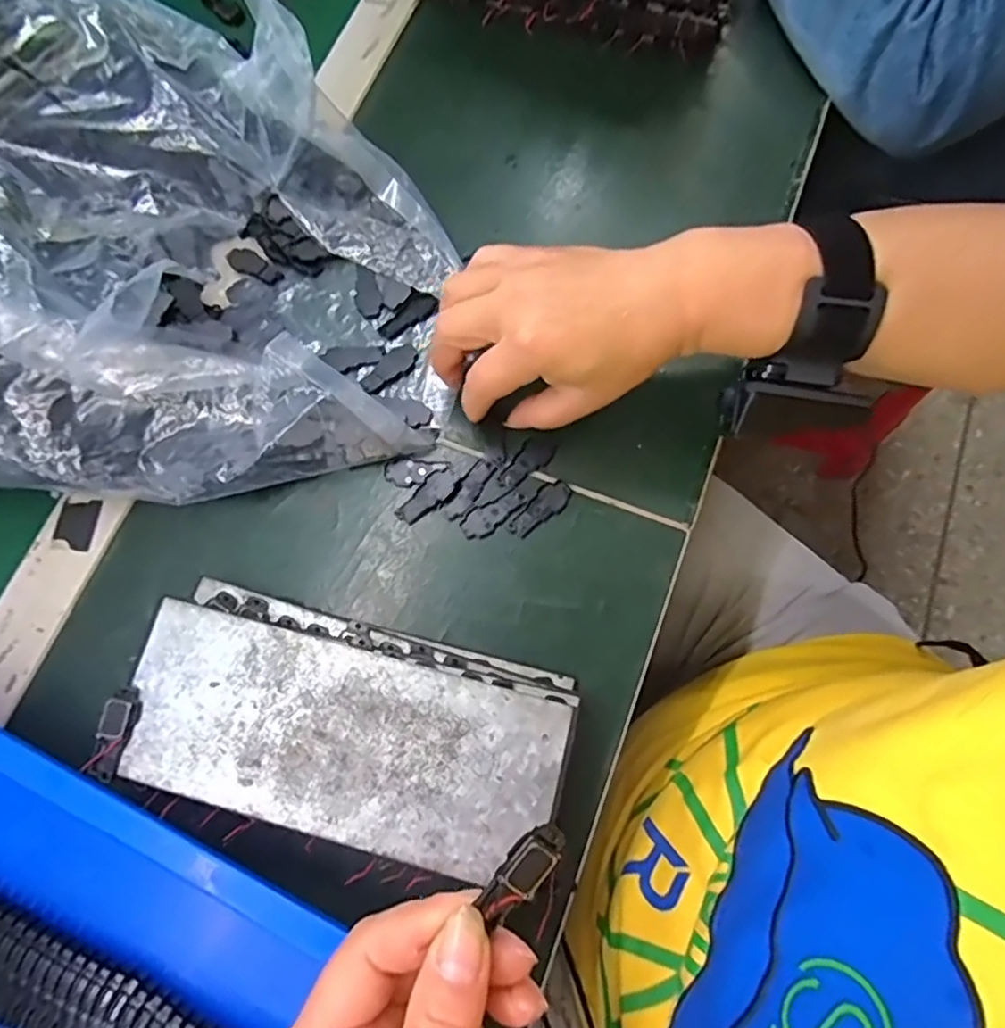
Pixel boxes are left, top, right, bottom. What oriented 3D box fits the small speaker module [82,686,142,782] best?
[{"bbox_3d":[-0.174,0.097,0.280,0.015,0.004,0.038,13,74,5],"label":"small speaker module"}]

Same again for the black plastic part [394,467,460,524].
[{"bbox_3d":[-0.042,-0.010,0.346,0.039,0.004,0.015,-37,76,-9],"label":"black plastic part"}]

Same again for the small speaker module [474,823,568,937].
[{"bbox_3d":[0.006,0.112,0.194,0.014,0.007,0.034,40,83,12],"label":"small speaker module"}]

